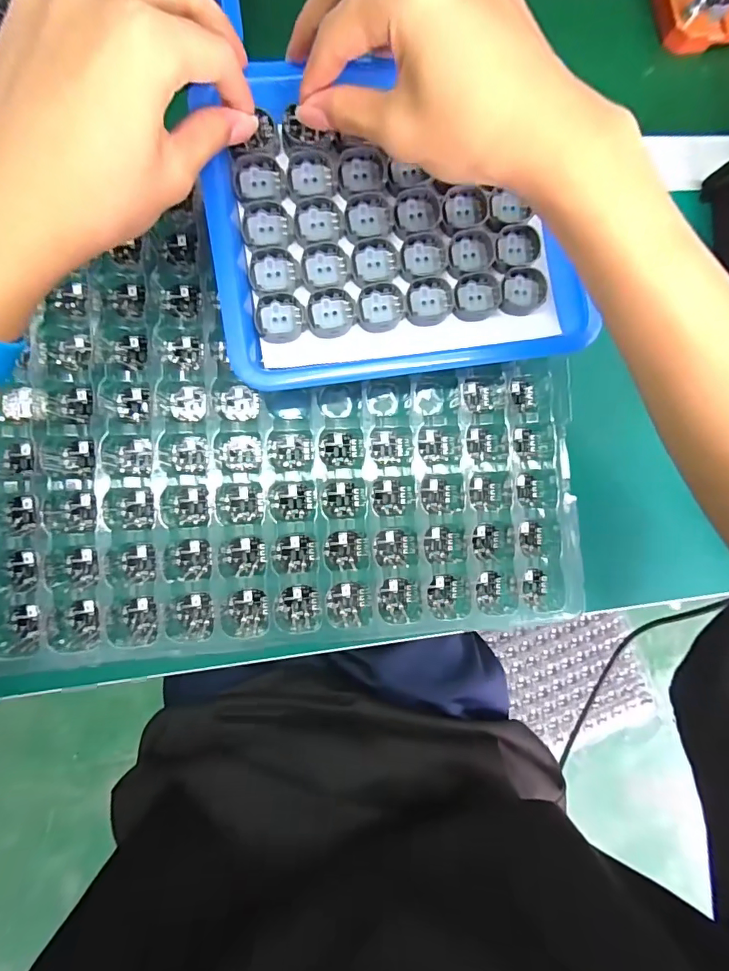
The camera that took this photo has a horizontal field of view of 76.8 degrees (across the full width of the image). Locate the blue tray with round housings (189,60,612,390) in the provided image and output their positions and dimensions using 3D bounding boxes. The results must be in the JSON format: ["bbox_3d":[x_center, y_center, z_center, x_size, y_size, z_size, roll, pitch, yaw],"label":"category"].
[{"bbox_3d":[0.020,-0.148,0.274,0.209,0.028,0.160,-9,90,-8],"label":"blue tray with round housings"}]

